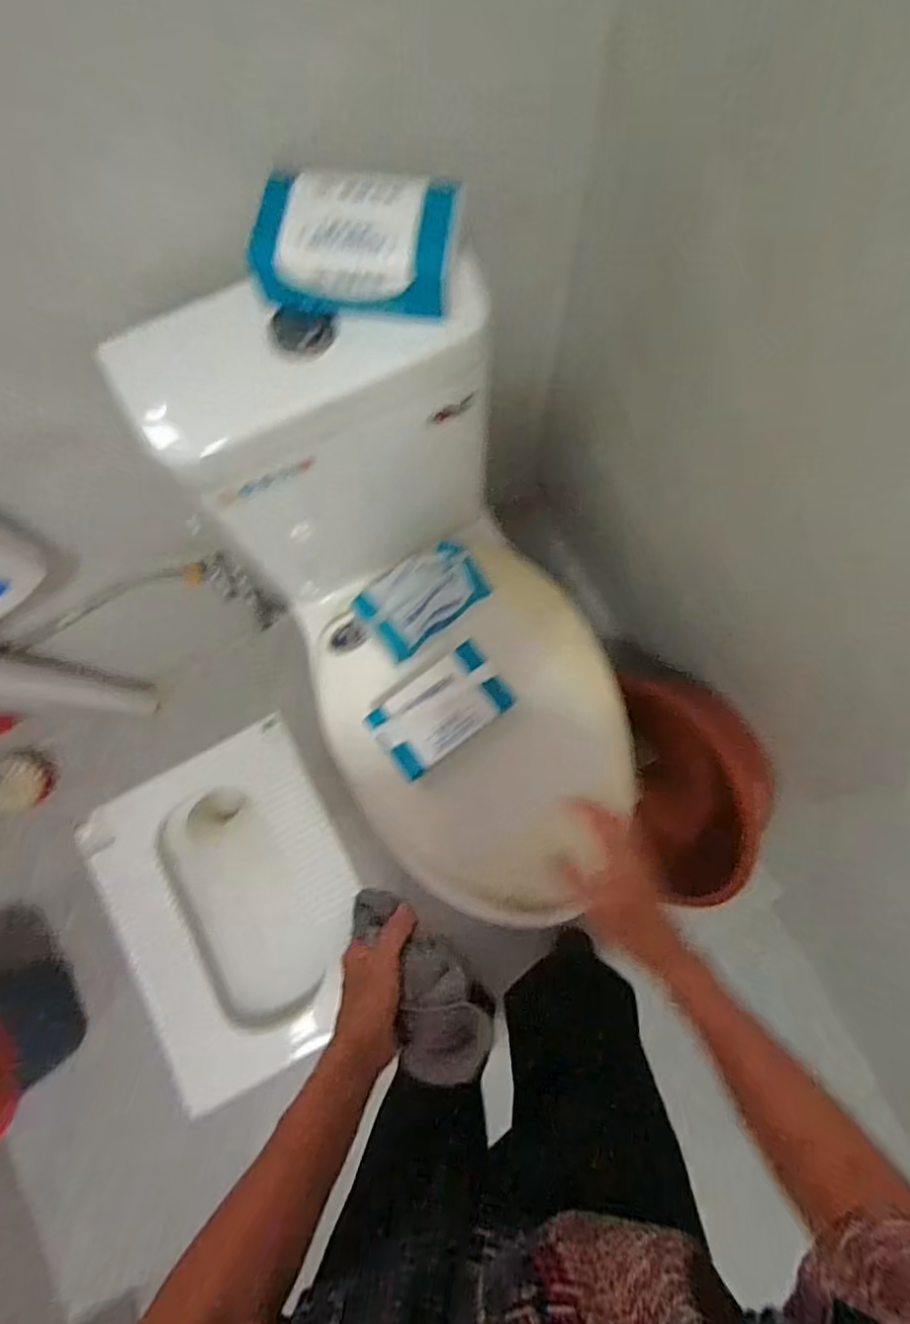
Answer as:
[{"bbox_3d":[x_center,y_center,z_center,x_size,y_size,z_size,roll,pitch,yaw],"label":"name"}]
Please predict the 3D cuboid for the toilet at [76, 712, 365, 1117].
[{"bbox_3d":[-0.402,0.451,1.150,0.432,0.131,0.584,-29,79,-5],"label":"toilet"}]

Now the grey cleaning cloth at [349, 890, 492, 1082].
[{"bbox_3d":[-0.031,0.259,0.495,0.063,0.044,0.159,-34,67,-6],"label":"grey cleaning cloth"}]

